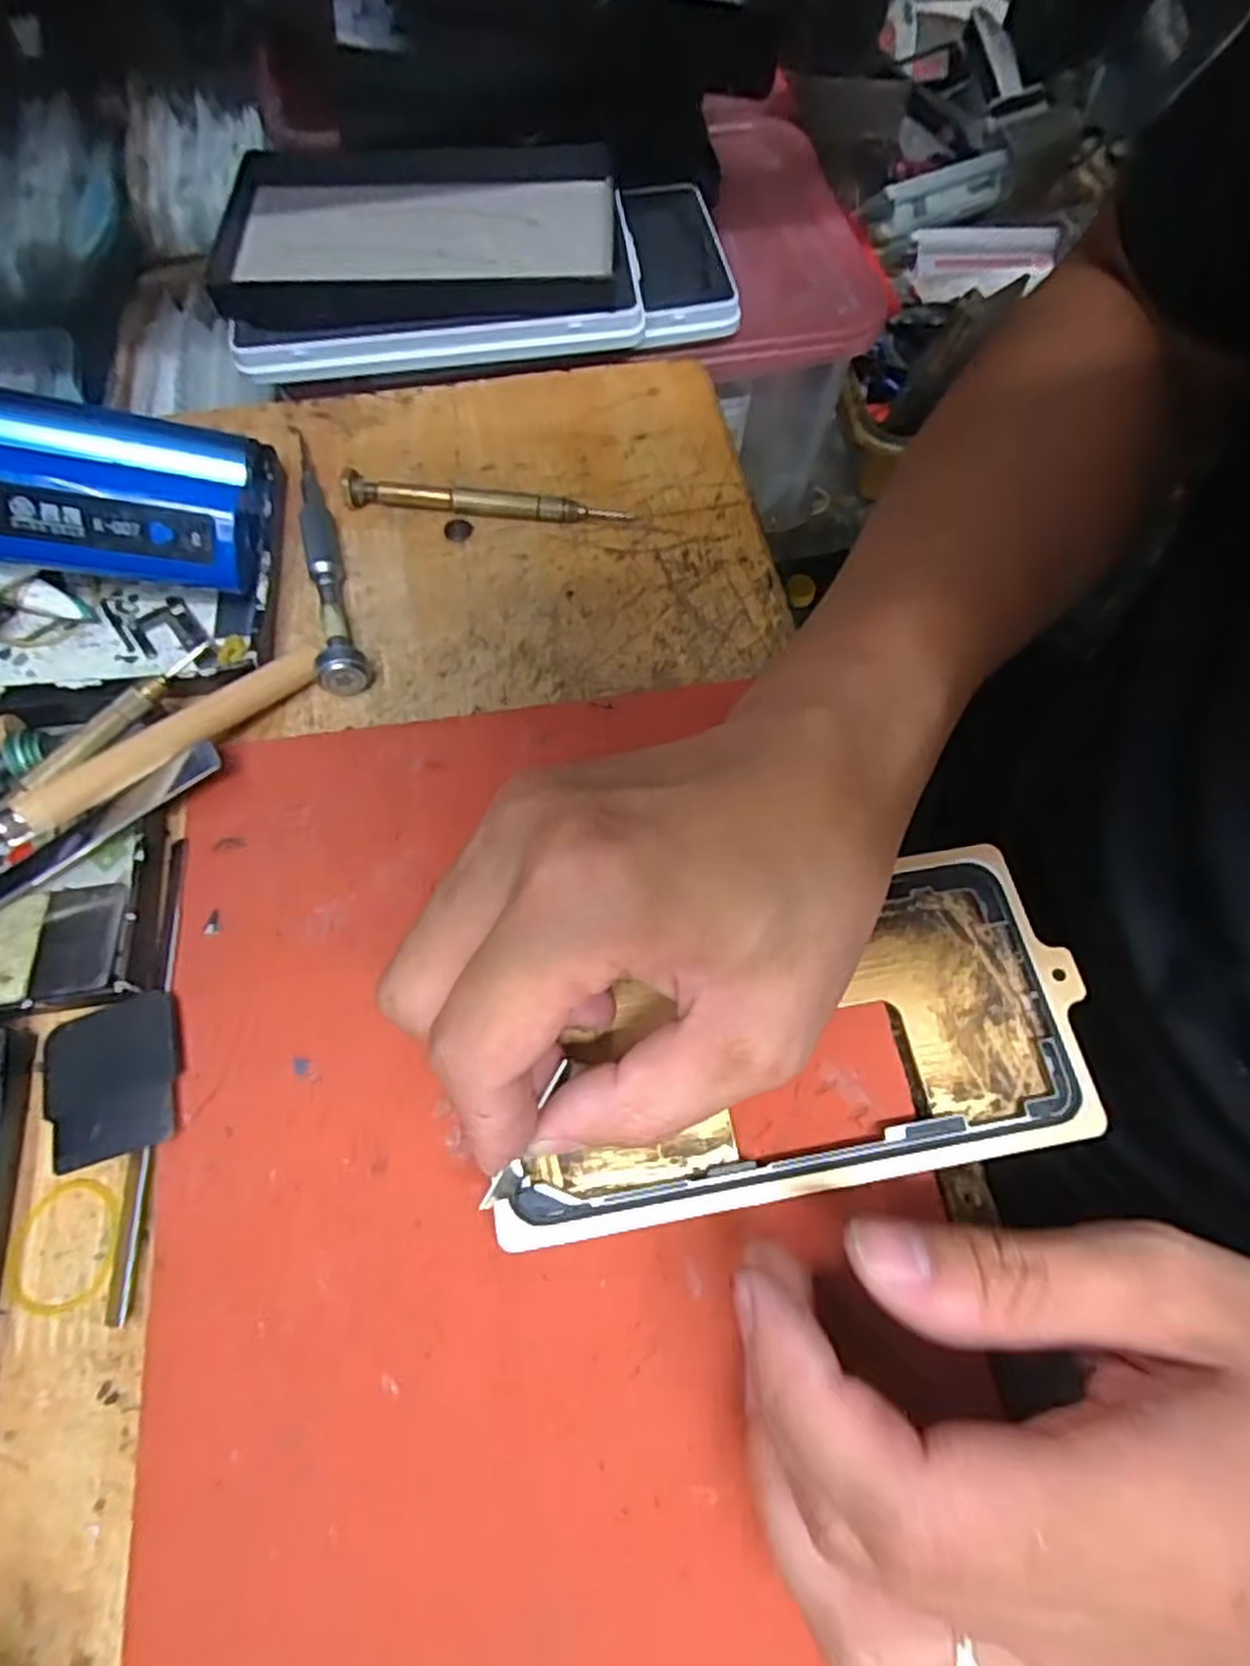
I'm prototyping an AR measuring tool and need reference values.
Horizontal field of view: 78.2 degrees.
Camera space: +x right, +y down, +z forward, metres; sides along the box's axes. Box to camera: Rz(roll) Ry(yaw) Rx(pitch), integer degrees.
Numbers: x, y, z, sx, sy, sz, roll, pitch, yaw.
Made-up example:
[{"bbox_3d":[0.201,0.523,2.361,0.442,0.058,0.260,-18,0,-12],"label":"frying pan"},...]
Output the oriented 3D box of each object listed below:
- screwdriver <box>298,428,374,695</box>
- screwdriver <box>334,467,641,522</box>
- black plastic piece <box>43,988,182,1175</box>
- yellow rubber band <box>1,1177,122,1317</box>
[{"bbox_3d":[-0.114,-0.105,0.282,0.016,0.016,0.124,-17,68,-8],"label":"screwdriver"},{"bbox_3d":[-0.053,-0.129,0.296,0.107,0.012,0.009,3,67,0],"label":"screwdriver"},{"bbox_3d":[-0.140,0.067,0.209,0.037,0.005,0.040,-18,68,-9],"label":"black plastic piece"},{"bbox_3d":[-0.145,0.106,0.198,0.027,0.004,0.031,-3,67,-2],"label":"yellow rubber band"}]

